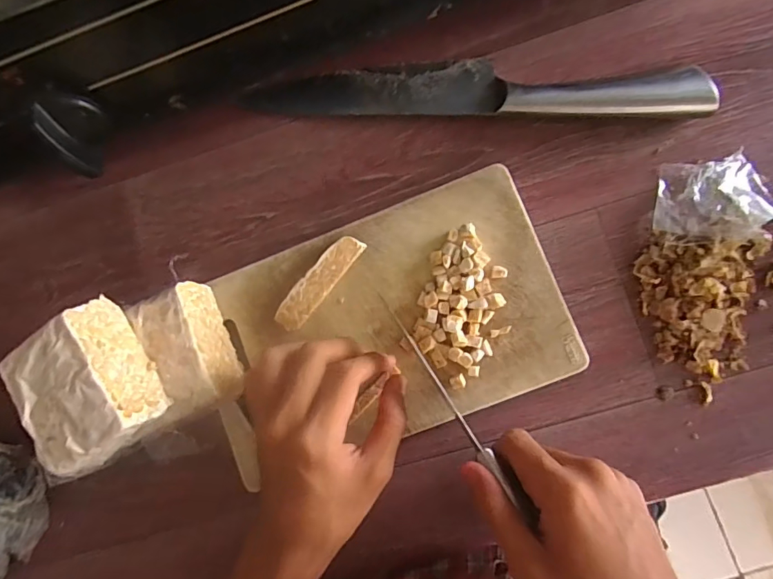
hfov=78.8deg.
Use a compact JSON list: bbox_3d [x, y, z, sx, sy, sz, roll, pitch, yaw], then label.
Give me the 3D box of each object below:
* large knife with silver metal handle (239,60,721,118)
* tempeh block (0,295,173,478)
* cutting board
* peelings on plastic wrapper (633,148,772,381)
[{"bbox_3d":[0.051,-0.141,0.325,0.311,0.025,0.040,5,85,7],"label":"large knife with silver metal handle"},{"bbox_3d":[-0.178,0.058,0.278,0.061,0.039,0.083,-36,82,2],"label":"tempeh block"},{"bbox_3d":[-0.004,0.023,0.316,0.235,0.013,0.148,-21,83,4],"label":"cutting board"},{"bbox_3d":[0.204,-0.019,0.301,0.071,0.015,0.136,13,86,8],"label":"peelings on plastic wrapper"}]

